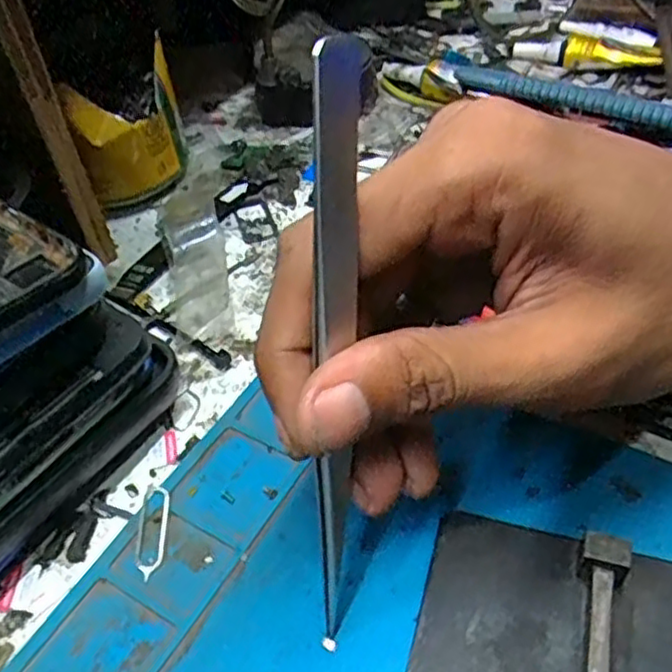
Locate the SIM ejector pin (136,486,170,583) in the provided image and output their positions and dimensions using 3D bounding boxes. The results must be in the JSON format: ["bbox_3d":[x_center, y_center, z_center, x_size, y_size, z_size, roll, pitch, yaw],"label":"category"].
[{"bbox_3d":[-0.050,0.052,0.187,0.009,0.004,0.030,-9,45,-3],"label":"SIM ejector pin"}]

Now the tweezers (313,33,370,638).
[{"bbox_3d":[-0.001,0.008,0.140,0.007,0.127,0.019,9,30,14],"label":"tweezers"}]

